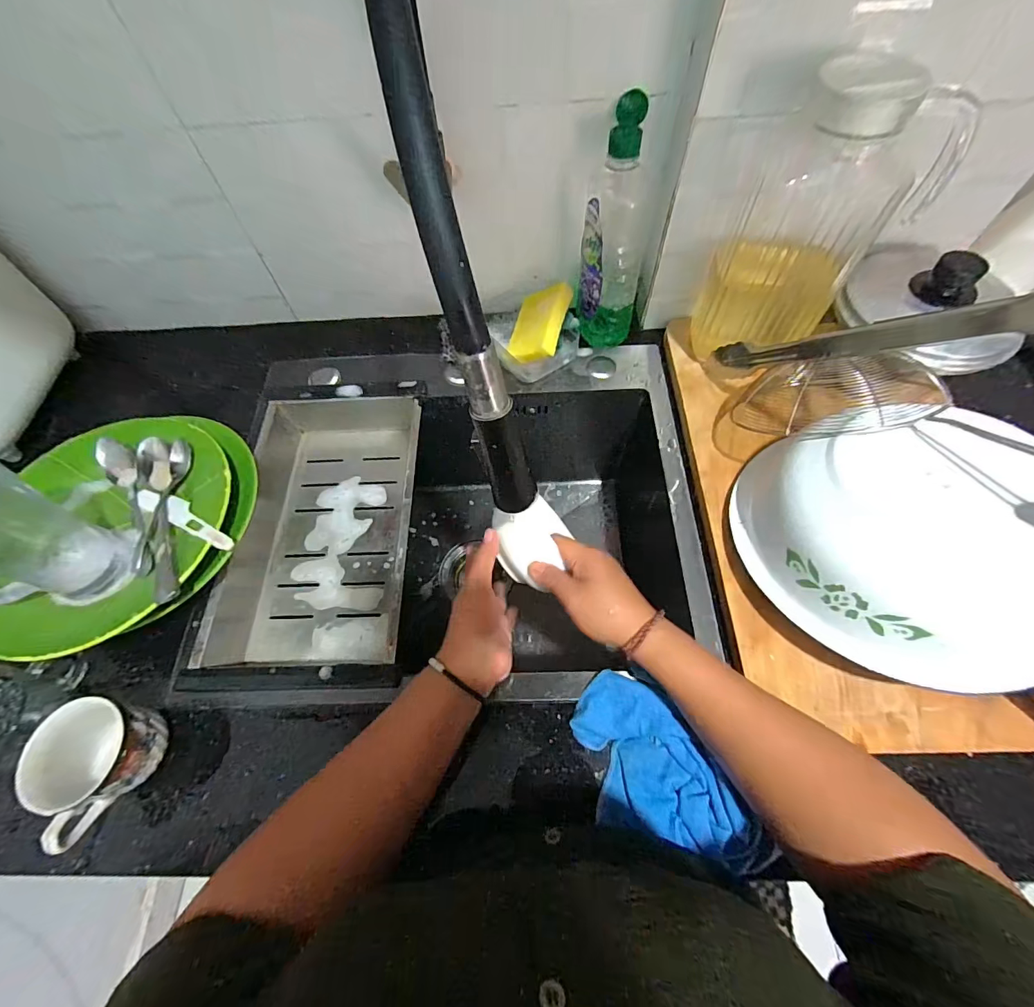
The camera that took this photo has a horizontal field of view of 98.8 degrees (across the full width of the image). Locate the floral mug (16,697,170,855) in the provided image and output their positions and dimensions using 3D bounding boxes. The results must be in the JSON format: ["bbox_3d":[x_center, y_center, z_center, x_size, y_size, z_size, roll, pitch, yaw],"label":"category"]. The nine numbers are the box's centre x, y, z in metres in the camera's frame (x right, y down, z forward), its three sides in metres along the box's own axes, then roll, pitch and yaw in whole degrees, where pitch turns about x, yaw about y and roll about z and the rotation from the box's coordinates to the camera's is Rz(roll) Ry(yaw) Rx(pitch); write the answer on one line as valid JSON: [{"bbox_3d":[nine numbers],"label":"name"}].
[{"bbox_3d":[-0.339,0.215,0.359,0.070,0.064,0.095,6,63,6],"label":"floral mug"}]

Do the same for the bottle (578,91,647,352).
[{"bbox_3d":[0.108,-0.292,0.496,0.066,0.227,0.081,1,63,3],"label":"bottle"}]

